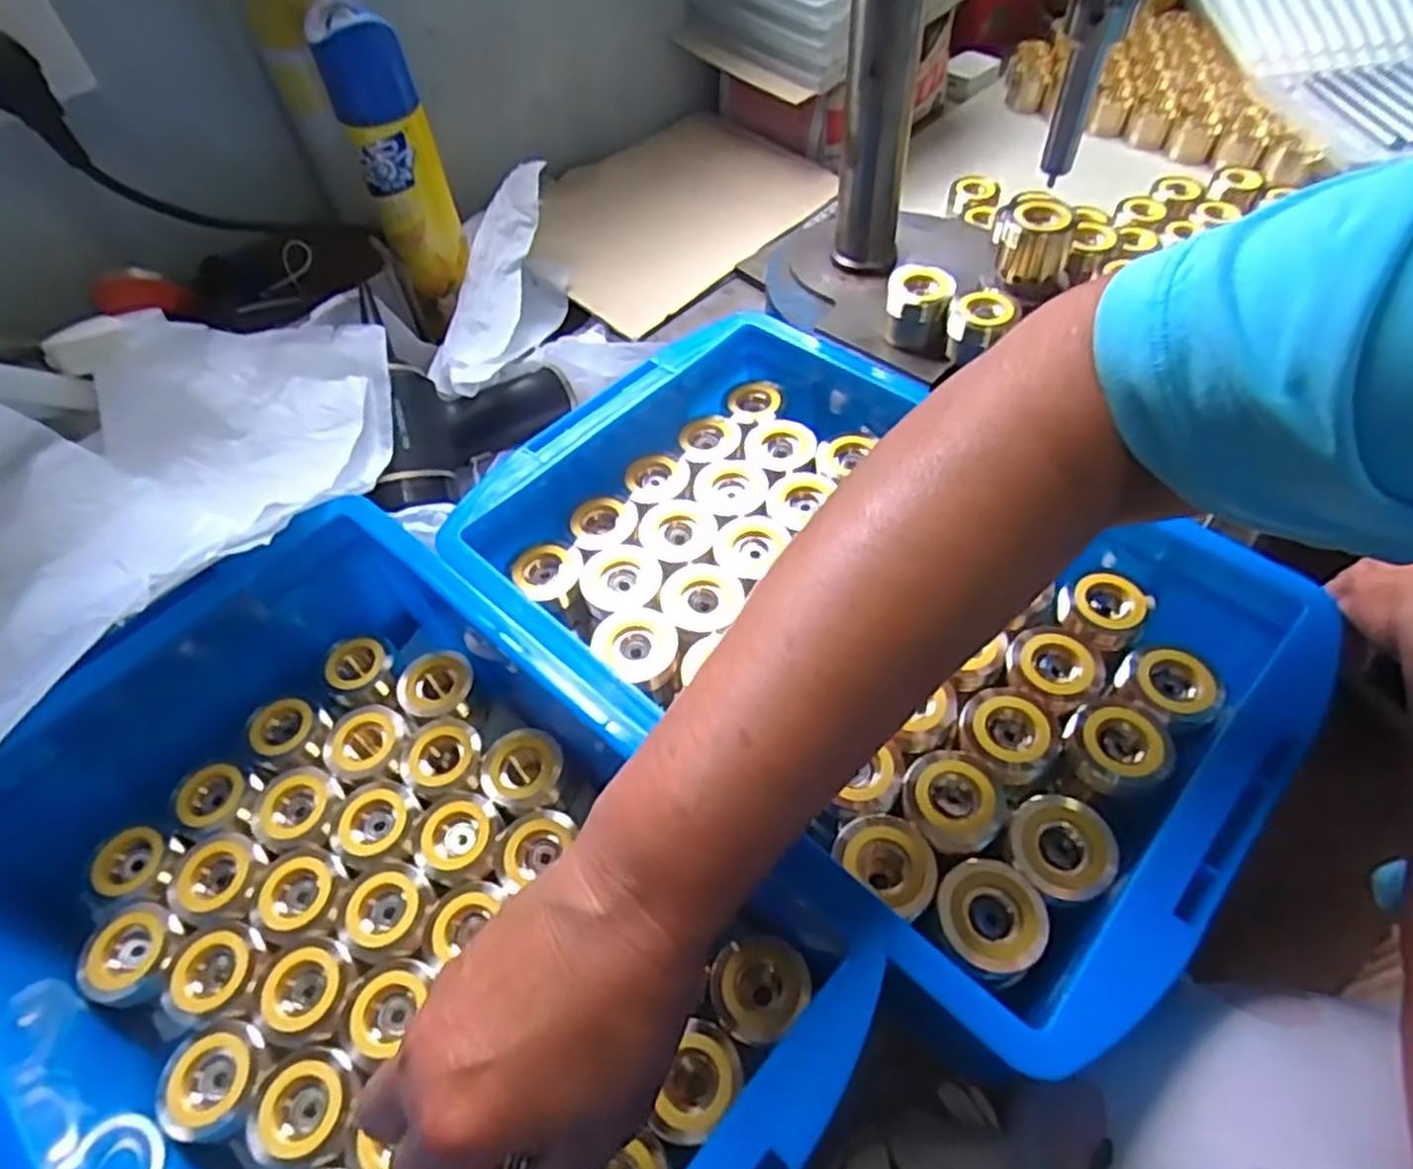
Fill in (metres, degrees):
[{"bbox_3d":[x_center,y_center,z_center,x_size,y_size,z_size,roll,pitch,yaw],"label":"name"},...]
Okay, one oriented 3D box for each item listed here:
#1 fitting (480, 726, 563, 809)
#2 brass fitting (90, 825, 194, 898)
[{"bbox_3d":[-0.091,0.091,0.388,0.038,0.017,0.038,10,66,-24],"label":"fitting"},{"bbox_3d":[-0.269,0.133,0.374,0.024,0.026,0.031,2,55,7],"label":"brass fitting"}]

